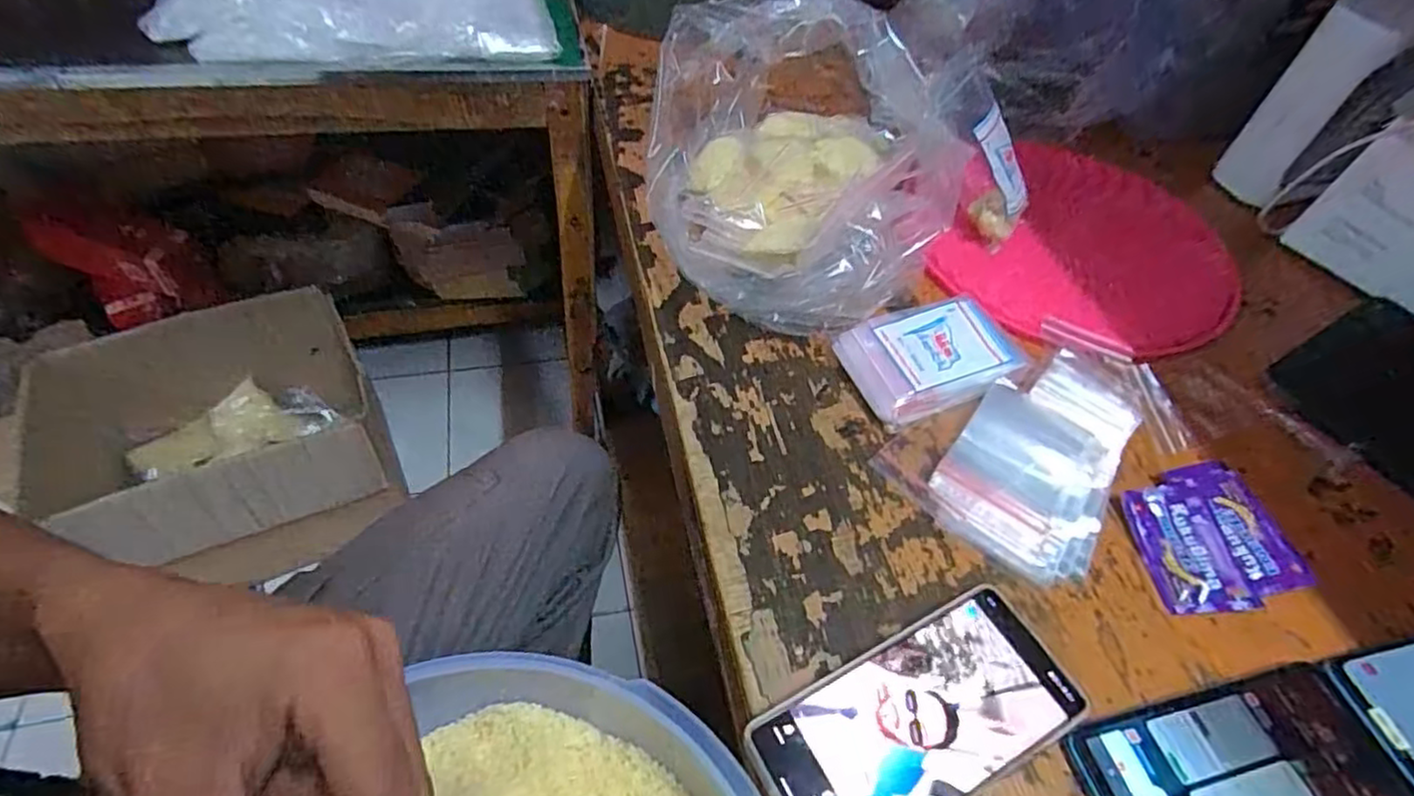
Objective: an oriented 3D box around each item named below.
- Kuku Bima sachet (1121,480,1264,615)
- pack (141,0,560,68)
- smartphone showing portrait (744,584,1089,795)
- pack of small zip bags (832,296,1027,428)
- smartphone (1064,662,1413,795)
[{"bbox_3d":[0.294,0.092,0.410,0.052,0.011,0.078,-2,52,-6],"label":"Kuku Bima sachet"},{"bbox_3d":[-0.367,-0.446,0.712,0.369,0.062,0.268,-9,53,-11],"label":"pack"},{"bbox_3d":[0.106,0.163,0.336,0.165,0.013,0.078,-21,57,-20],"label":"smartphone showing portrait"},{"bbox_3d":[0.161,-0.030,0.476,0.115,0.029,0.077,-14,55,-15],"label":"pack of small zip bags"},{"bbox_3d":[0.266,0.187,0.332,0.159,0.007,0.074,-9,54,-11],"label":"smartphone"}]

